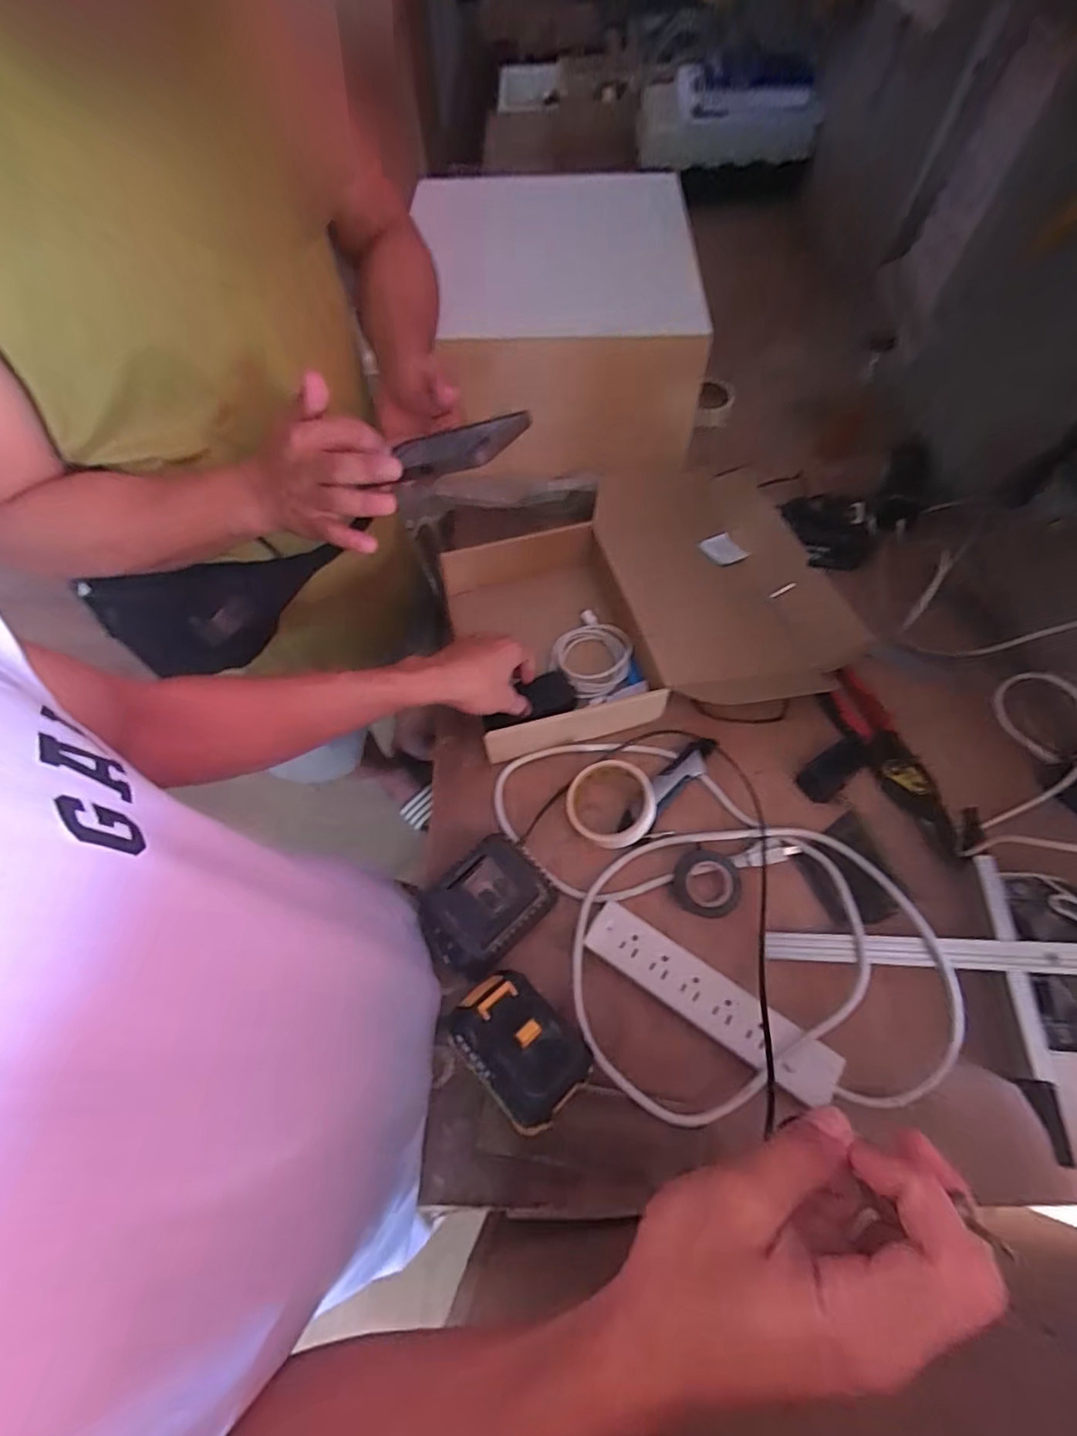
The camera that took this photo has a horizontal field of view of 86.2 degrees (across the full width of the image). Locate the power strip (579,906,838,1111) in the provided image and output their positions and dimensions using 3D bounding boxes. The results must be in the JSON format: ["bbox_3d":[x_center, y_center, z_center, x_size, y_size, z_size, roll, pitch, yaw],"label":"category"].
[{"bbox_3d":[0.149,0.253,0.520,0.230,0.028,0.046,31,67,18],"label":"power strip"}]

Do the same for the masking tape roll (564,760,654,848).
[{"bbox_3d":[0.076,0.089,0.603,0.090,0.034,0.087,-1,61,2],"label":"masking tape roll"}]

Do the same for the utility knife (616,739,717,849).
[{"bbox_3d":[0.139,0.074,0.614,0.034,0.024,0.146,38,69,20],"label":"utility knife"}]

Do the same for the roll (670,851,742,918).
[{"bbox_3d":[0.164,0.161,0.561,0.061,0.029,0.054,11,62,8],"label":"roll"}]

